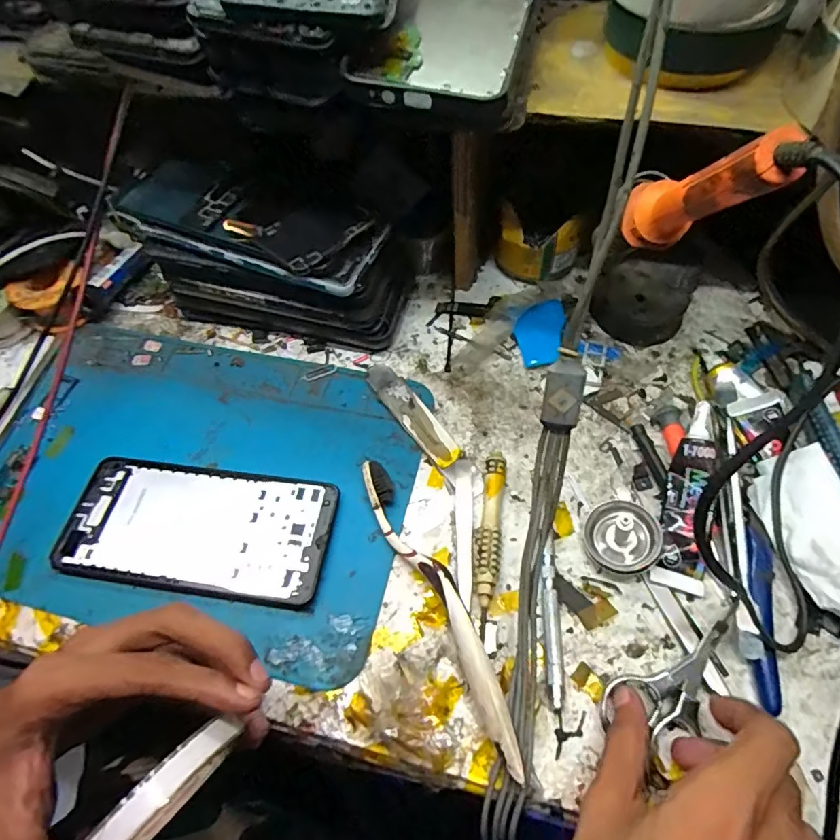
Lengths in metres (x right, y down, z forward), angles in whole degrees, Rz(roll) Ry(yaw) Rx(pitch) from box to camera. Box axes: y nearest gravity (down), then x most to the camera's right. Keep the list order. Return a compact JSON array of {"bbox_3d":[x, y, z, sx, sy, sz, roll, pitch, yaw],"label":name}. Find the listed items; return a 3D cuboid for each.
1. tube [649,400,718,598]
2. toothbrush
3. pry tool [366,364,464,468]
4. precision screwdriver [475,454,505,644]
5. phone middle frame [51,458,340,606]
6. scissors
[{"bbox_3d":[0.155,0.044,0.300,0.028,0.011,0.107,13,76,11],"label":"tube"},{"bbox_3d":[0.009,0.094,0.282,0.019,0.024,0.176,-26,61,-12],"label":"toothbrush"},{"bbox_3d":[-0.006,-0.004,0.354,0.020,0.008,0.092,-34,63,-16],"label":"pry tool"},{"bbox_3d":[0.040,0.069,0.302,0.014,0.014,0.104,6,59,7],"label":"precision screwdriver"},{"bbox_3d":[-0.136,0.066,0.318,0.164,0.007,0.076,6,60,7],"label":"phone middle frame"},{"bbox_3d":[0.132,0.126,0.262,0.095,0.007,0.038,-41,65,-14],"label":"scissors"}]

